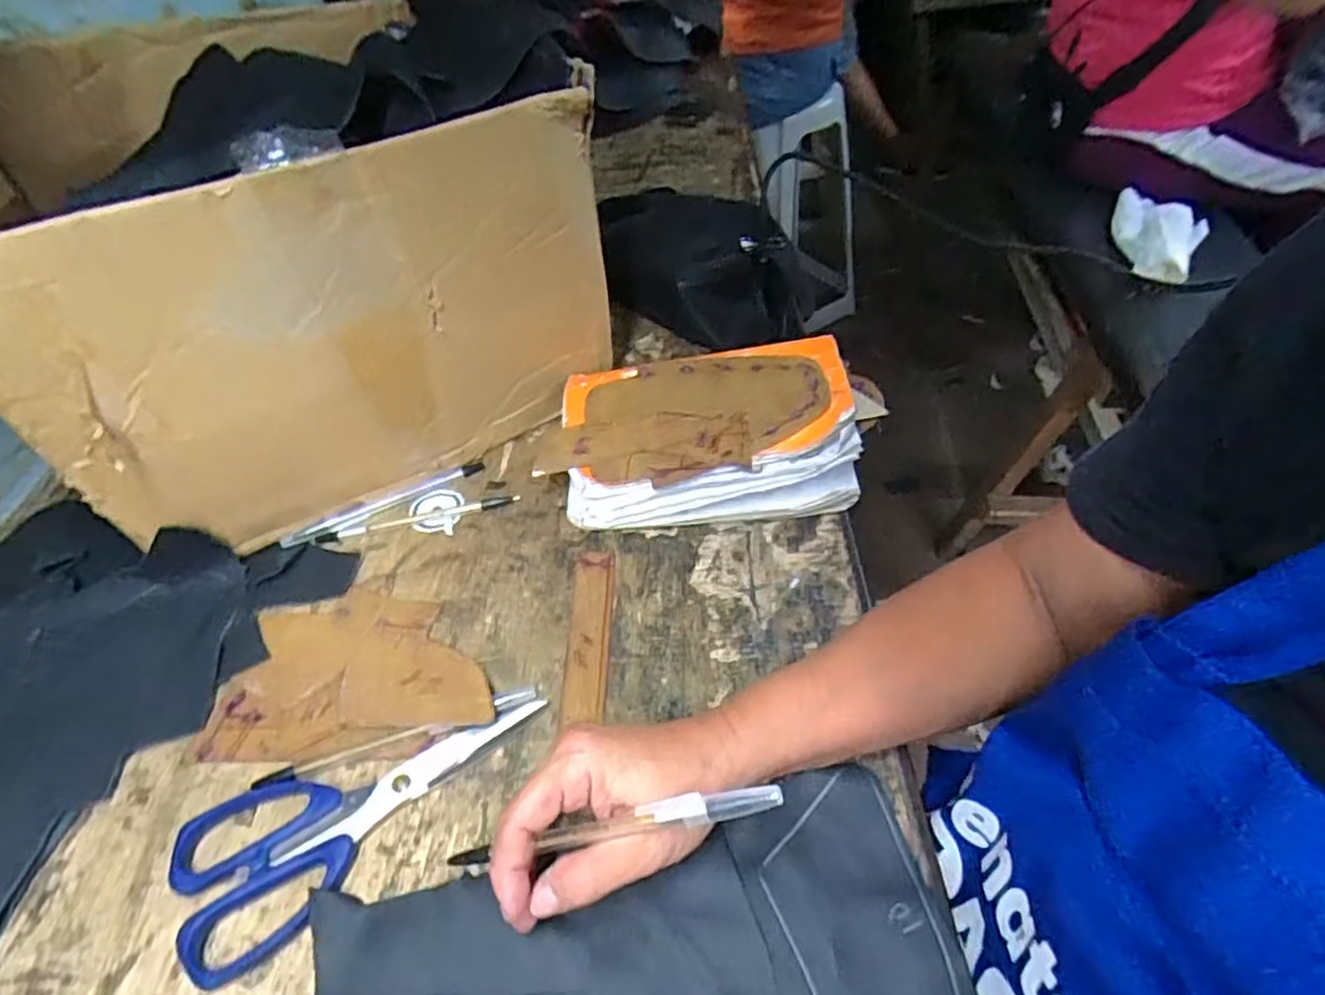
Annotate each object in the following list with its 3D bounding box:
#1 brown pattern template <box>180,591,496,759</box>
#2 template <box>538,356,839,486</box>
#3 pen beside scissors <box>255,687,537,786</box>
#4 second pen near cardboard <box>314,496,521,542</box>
[{"bbox_3d":[-0.179,0.100,0.408,0.165,0.017,0.107,-1,46,2],"label":"brown pattern template"},{"bbox_3d":[0.013,-0.057,0.473,0.189,0.007,0.103,0,59,14],"label":"template"},{"bbox_3d":[-0.143,0.130,0.375,0.151,0.010,0.012,-15,47,-11],"label":"pen beside scissors"},{"bbox_3d":[-0.174,0.014,0.489,0.141,0.004,0.011,-10,46,-6],"label":"second pen near cardboard"}]

